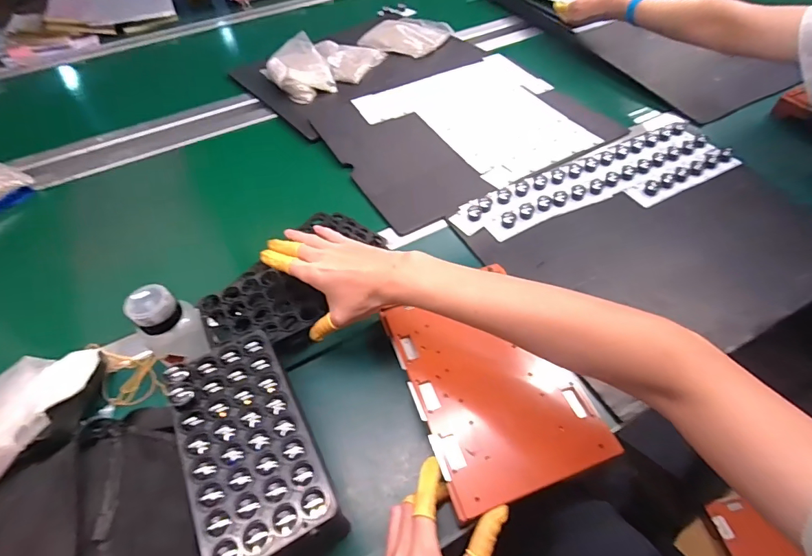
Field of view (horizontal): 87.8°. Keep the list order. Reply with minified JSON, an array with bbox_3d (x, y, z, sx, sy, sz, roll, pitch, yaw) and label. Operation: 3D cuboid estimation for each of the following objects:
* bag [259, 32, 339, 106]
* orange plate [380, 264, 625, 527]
[{"bbox_3d":[-0.225,-0.440,0.898,0.125,0.064,0.169,-24,55,-16],"label":"bag"},{"bbox_3d":[0.088,0.105,0.450,0.165,0.025,0.225,-18,53,-11],"label":"orange plate"}]

